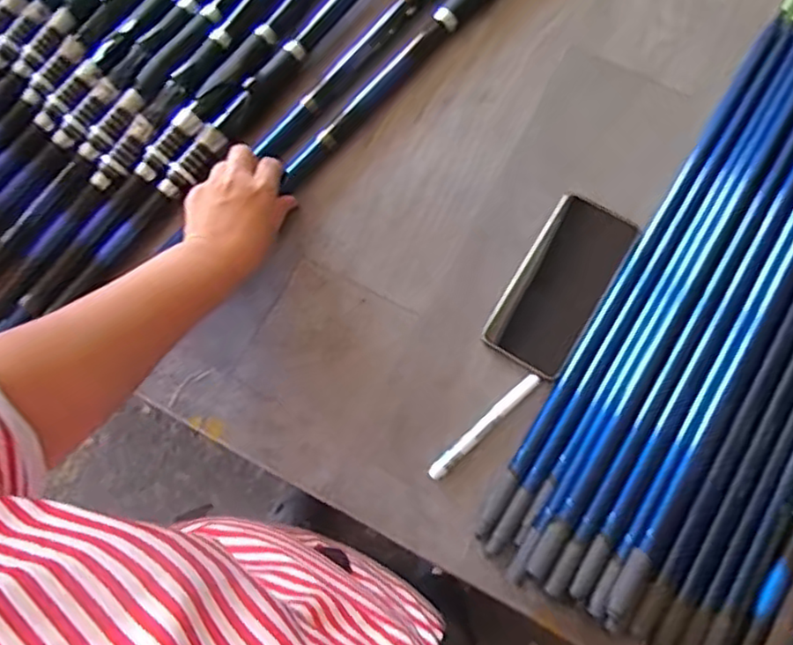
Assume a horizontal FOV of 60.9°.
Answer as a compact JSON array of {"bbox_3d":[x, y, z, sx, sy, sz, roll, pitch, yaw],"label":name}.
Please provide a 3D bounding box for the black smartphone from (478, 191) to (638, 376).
[{"bbox_3d":[0.145,-0.034,0.593,0.075,0.015,0.157,31,79,9],"label":"black smartphone"}]

